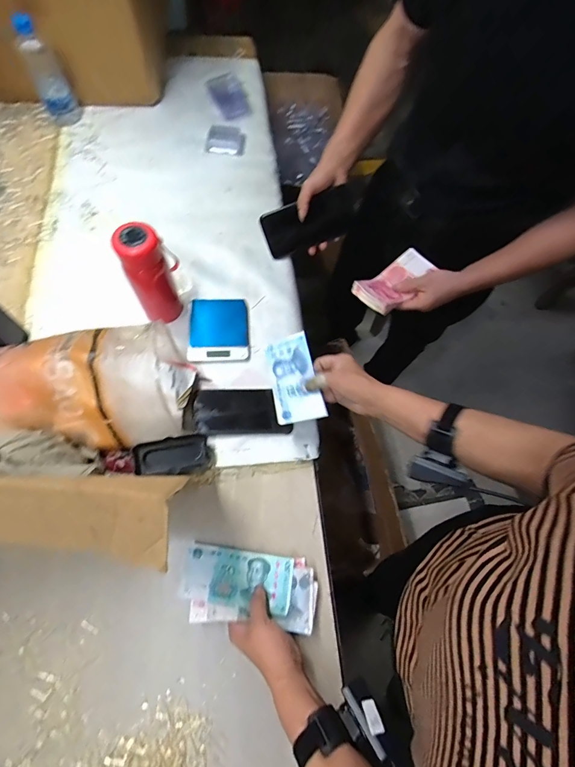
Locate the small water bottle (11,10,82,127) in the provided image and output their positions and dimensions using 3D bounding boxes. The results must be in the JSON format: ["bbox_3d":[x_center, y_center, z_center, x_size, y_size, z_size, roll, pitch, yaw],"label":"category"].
[{"bbox_3d":[-0.513,-0.662,0.779,0.073,0.173,0.060,-26,71,-14],"label":"small water bottle"}]

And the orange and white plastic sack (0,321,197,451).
[{"bbox_3d":[-0.315,0.025,0.543,0.329,0.138,0.172,-16,69,-10],"label":"orange and white plastic sack"}]

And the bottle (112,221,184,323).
[{"bbox_3d":[-0.217,-0.176,0.606,0.081,0.179,0.064,-21,70,-12],"label":"bottle"}]

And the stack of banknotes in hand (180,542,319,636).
[{"bbox_3d":[-0.051,0.277,0.502,0.179,0.031,0.087,11,67,-2],"label":"stack of banknotes in hand"}]

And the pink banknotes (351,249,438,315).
[{"bbox_3d":[0.204,-0.191,0.702,0.162,0.049,0.083,-36,74,-17],"label":"pink banknotes"}]

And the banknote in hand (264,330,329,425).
[{"bbox_3d":[0.009,-0.007,0.562,0.070,0.017,0.140,-18,66,7],"label":"banknote in hand"}]

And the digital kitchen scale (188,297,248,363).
[{"bbox_3d":[-0.123,-0.099,0.667,0.103,0.019,0.129,-2,67,-5],"label":"digital kitchen scale"}]

